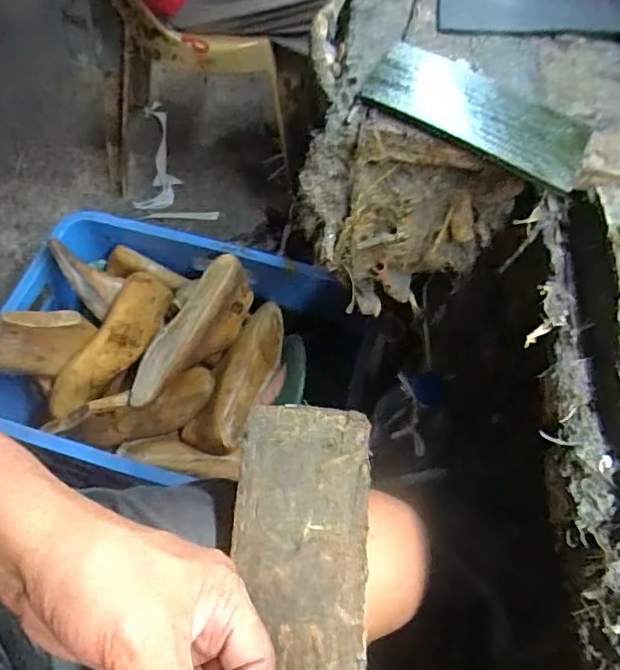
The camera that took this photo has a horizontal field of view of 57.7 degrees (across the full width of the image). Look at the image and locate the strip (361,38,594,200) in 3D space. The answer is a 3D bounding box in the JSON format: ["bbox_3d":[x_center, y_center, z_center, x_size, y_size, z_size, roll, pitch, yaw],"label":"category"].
[{"bbox_3d":[0.110,-0.147,0.367,0.142,0.007,0.081,28,59,7],"label":"strip"}]

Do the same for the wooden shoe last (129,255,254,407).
[{"bbox_3d":[-0.160,-0.003,0.770,0.077,0.077,0.249,24,62,11],"label":"wooden shoe last"}]

